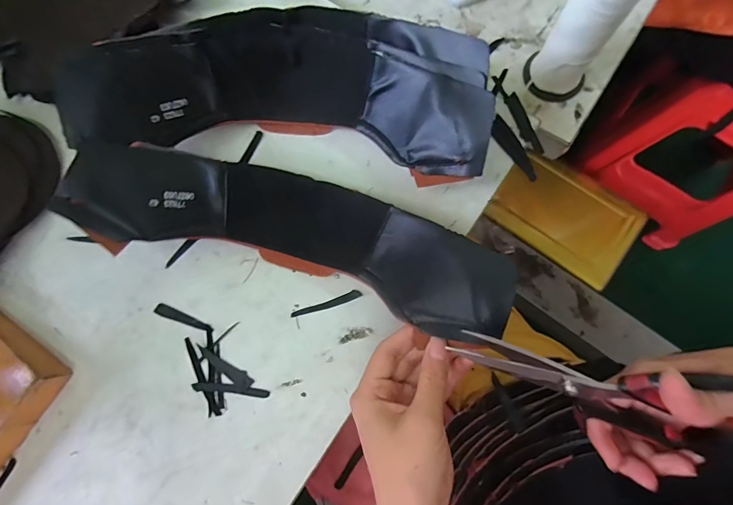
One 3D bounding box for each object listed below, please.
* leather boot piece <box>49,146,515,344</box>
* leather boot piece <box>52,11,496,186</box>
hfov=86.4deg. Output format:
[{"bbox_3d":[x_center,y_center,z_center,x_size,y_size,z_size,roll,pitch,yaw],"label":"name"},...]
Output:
[{"bbox_3d":[-0.058,-0.015,0.306,0.327,0.070,0.094,15,78,9],"label":"leather boot piece"},{"bbox_3d":[-0.067,-0.129,0.329,0.314,0.101,0.123,5,81,2],"label":"leather boot piece"}]

